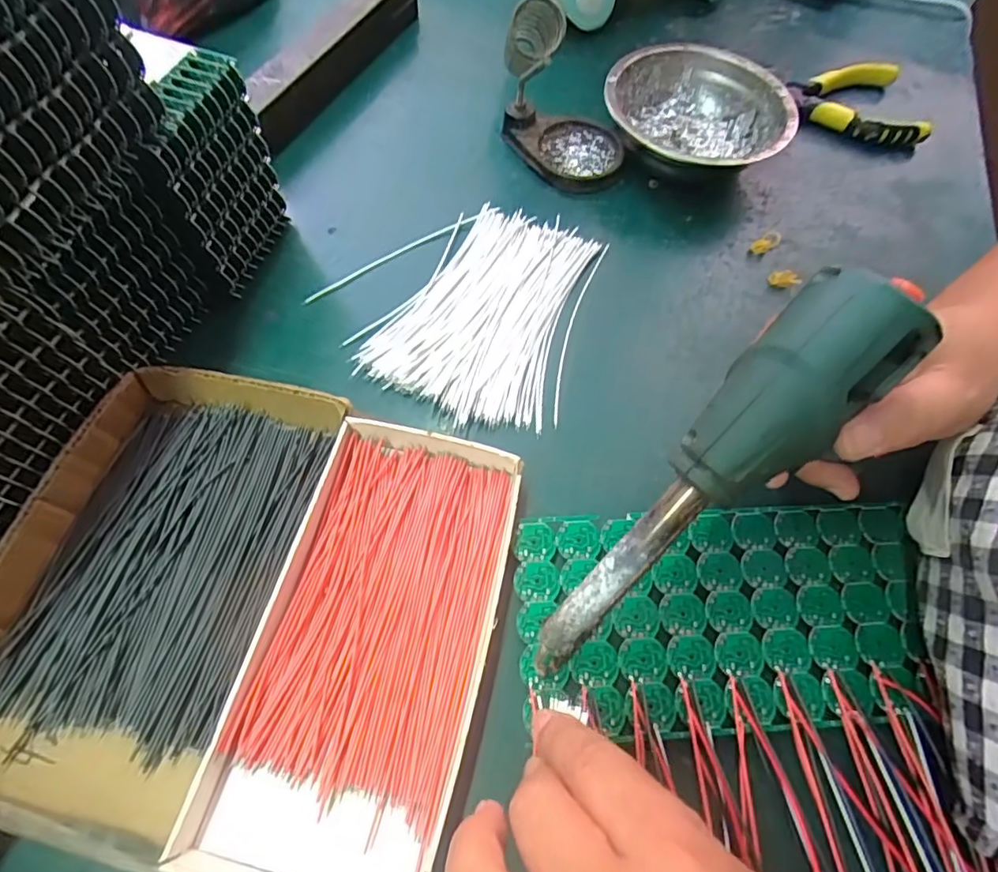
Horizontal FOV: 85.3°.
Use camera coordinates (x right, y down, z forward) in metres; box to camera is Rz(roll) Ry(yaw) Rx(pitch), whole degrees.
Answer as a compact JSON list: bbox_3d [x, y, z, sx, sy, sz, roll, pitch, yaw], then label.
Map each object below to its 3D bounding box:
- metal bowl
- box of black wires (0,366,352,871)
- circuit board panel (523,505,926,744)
[{"bbox_3d":[0.136,-0.219,0.384,0.121,0.047,0.121,1,64,-2],"label":"metal bowl"},{"bbox_3d":[-0.157,0.057,0.242,0.111,0.023,0.192,14,64,4],"label":"box of black wires"},{"bbox_3d":[0.106,0.080,0.251,0.190,0.004,0.096,-1,63,-4],"label":"circuit board panel"}]

